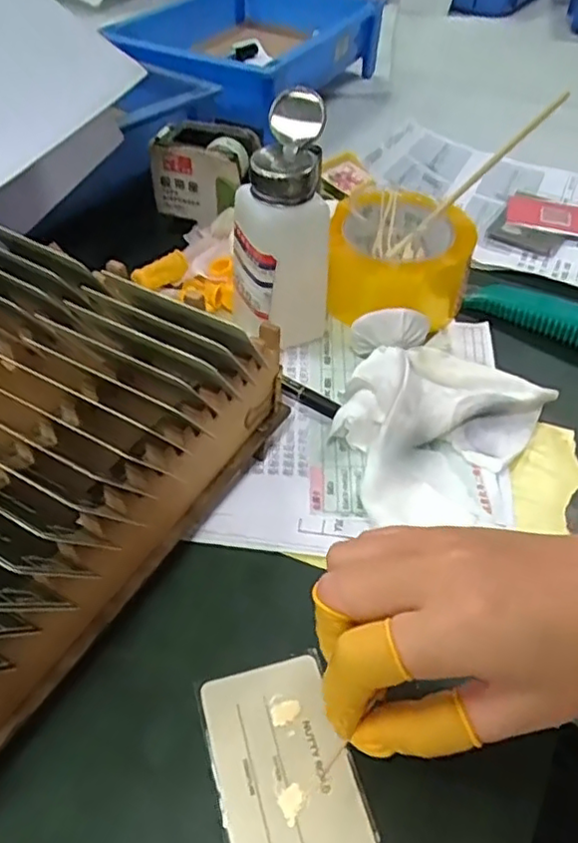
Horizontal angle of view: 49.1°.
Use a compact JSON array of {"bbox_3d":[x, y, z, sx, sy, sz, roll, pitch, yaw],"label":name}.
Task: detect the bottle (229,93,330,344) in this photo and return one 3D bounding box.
[{"bbox_3d":[-0.006,-0.120,0.405,0.063,0.146,0.053,-20,51,-21],"label":"bottle"}]

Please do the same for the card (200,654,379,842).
[{"bbox_3d":[-0.003,0.143,0.264,0.054,0.004,0.085,-10,49,-14],"label":"card"}]

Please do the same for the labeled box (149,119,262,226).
[{"bbox_3d":[-0.065,-0.202,0.515,0.083,0.062,0.052,17,48,12],"label":"labeled box"}]

